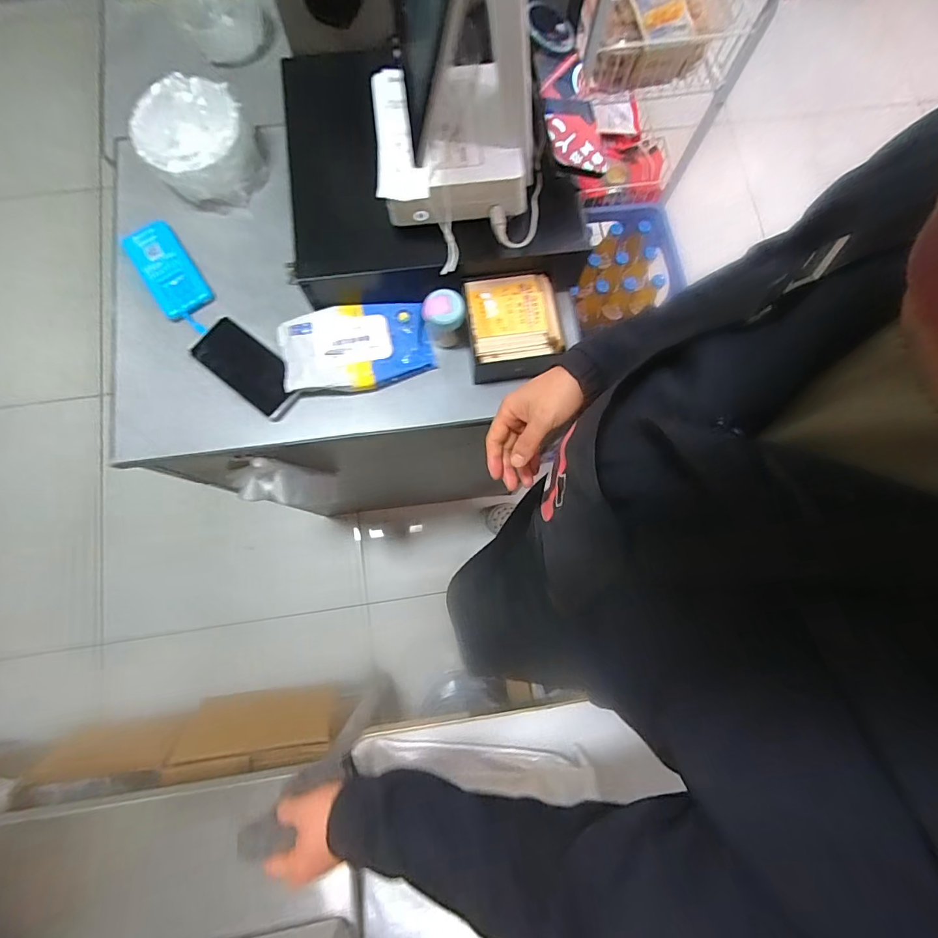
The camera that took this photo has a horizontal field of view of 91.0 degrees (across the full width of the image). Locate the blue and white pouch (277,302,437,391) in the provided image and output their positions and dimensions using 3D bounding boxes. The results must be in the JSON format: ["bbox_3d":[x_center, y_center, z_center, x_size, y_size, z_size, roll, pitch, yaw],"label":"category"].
[{"bbox_3d":[-0.151,-0.164,0.620,0.197,0.035,0.107,-11,80,-4],"label":"blue and white pouch"}]

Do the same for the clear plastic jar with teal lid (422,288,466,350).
[{"bbox_3d":[-0.031,-0.195,0.609,0.053,0.079,0.042,-7,79,-3],"label":"clear plastic jar with teal lid"}]

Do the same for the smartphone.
[{"bbox_3d":[-0.300,-0.139,0.621,0.159,0.009,0.071,38,81,6],"label":"smartphone"}]

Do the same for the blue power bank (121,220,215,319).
[{"bbox_3d":[-0.419,-0.278,0.643,0.067,0.020,0.142,-33,82,-7],"label":"blue power bank"}]

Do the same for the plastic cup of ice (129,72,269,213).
[{"bbox_3d":[-0.376,-0.456,0.648,0.158,0.085,0.135,-29,81,-7],"label":"plastic cup of ice"}]

